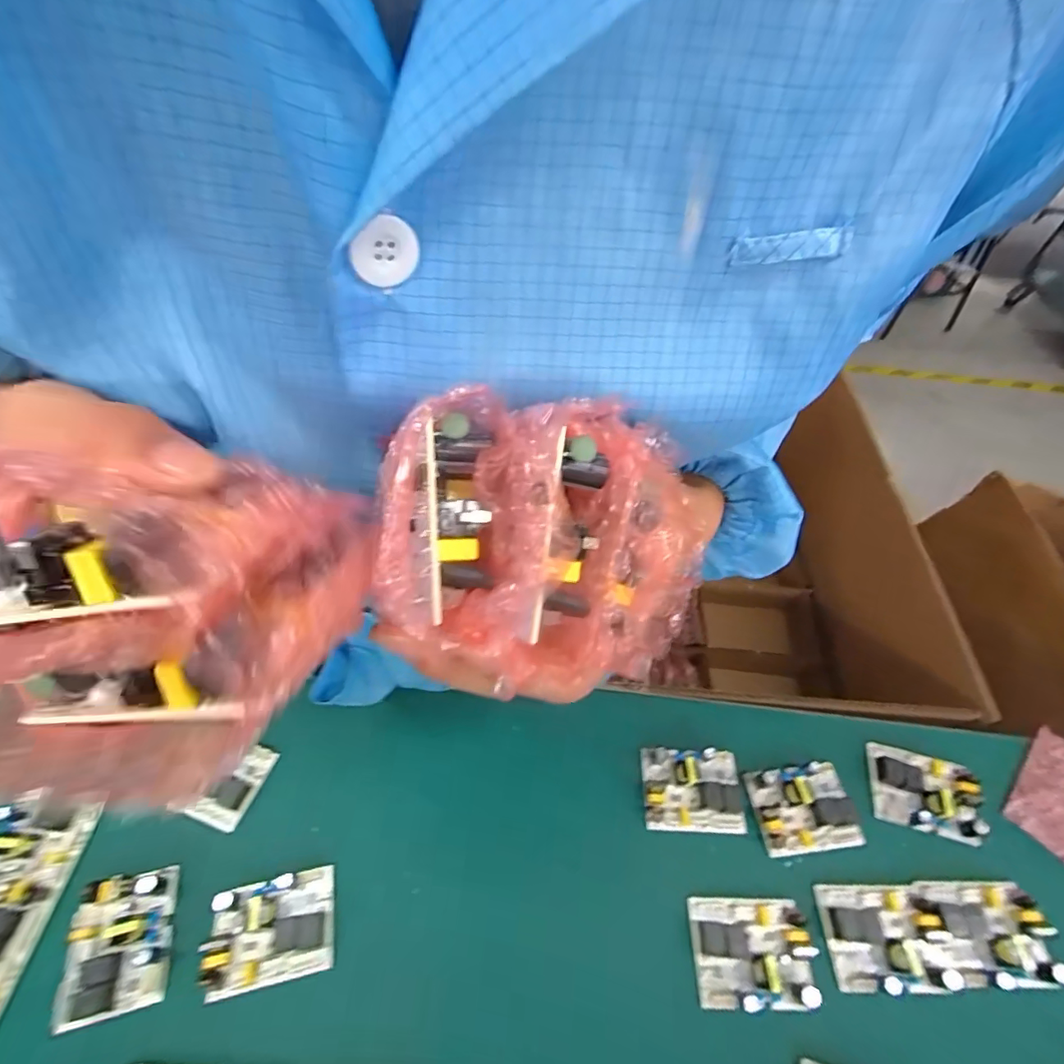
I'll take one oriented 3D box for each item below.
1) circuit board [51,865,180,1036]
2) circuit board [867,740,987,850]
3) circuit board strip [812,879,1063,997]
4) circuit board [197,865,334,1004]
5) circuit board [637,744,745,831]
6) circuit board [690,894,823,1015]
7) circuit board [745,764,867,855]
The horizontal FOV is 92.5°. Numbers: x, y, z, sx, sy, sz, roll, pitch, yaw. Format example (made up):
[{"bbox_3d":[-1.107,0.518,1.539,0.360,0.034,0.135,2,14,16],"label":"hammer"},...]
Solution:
[{"bbox_3d":[-0.295,0.290,0.358,0.064,0.024,0.080,-11,57,-12],"label":"circuit board"},{"bbox_3d":[0.339,0.221,0.438,0.083,0.018,0.063,15,56,5],"label":"circuit board"},{"bbox_3d":[0.305,0.298,0.381,0.163,0.022,0.062,1,56,-4],"label":"circuit board strip"},{"bbox_3d":[-0.189,0.286,0.365,0.083,0.024,0.062,-9,57,-11],"label":"circuit board"},{"bbox_3d":[0.138,0.216,0.430,0.083,0.028,0.061,5,55,-1],"label":"circuit board"},{"bbox_3d":[0.162,0.303,0.368,0.082,0.025,0.062,3,55,-2],"label":"circuit board"},{"bbox_3d":[0.231,0.229,0.426,0.083,0.028,0.062,-2,56,-6],"label":"circuit board"}]

